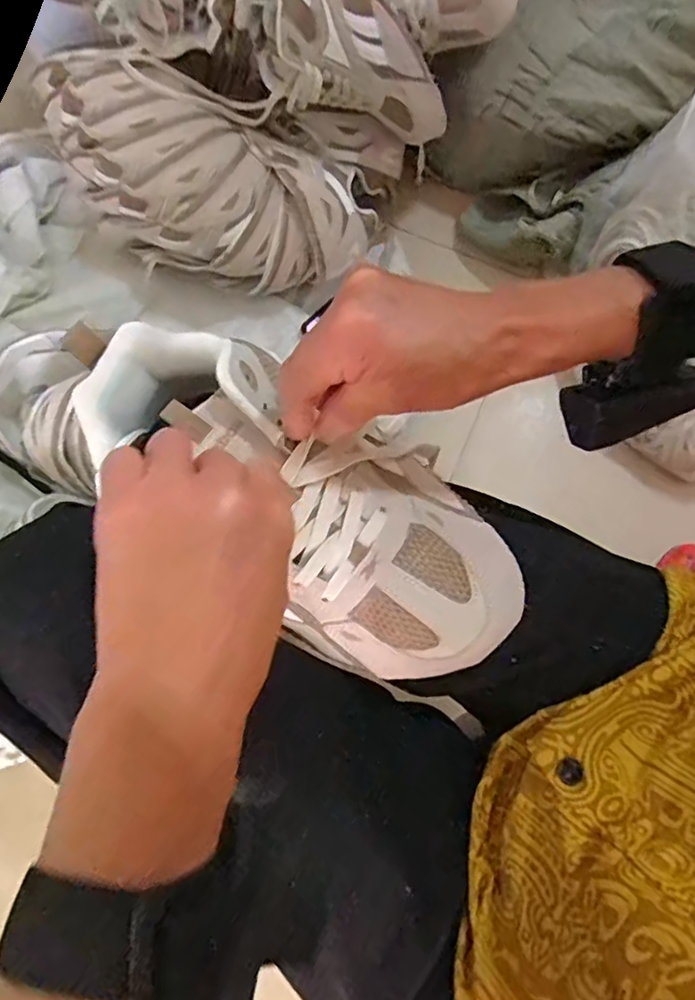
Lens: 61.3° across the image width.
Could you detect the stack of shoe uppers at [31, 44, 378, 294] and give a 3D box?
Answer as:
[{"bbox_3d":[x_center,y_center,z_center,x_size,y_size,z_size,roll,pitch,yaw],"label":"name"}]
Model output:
[{"bbox_3d":[-0.175,-0.374,0.673,0.411,0.127,0.186,15,80,4],"label":"stack of shoe uppers"}]

